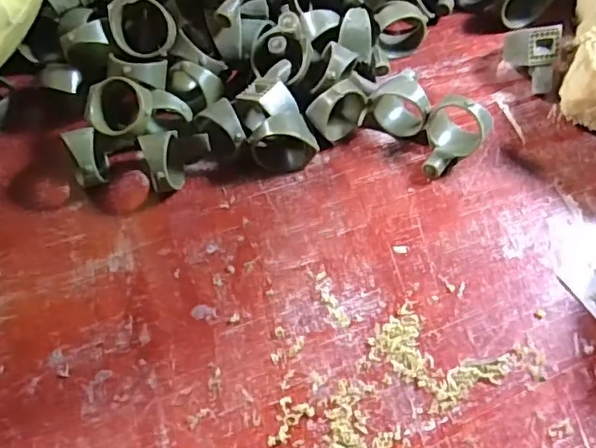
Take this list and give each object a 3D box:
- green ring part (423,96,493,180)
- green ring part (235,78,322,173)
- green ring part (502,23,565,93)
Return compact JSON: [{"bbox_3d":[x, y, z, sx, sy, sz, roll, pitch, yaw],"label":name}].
[{"bbox_3d":[0.064,-0.035,0.232,0.024,0.027,0.028,27,67,15],"label":"green ring part"},{"bbox_3d":[-0.009,-0.040,0.239,0.025,0.024,0.034,-19,63,-7],"label":"green ring part"},{"bbox_3d":[0.104,-0.074,0.252,0.021,0.023,0.022,6,63,6],"label":"green ring part"}]

